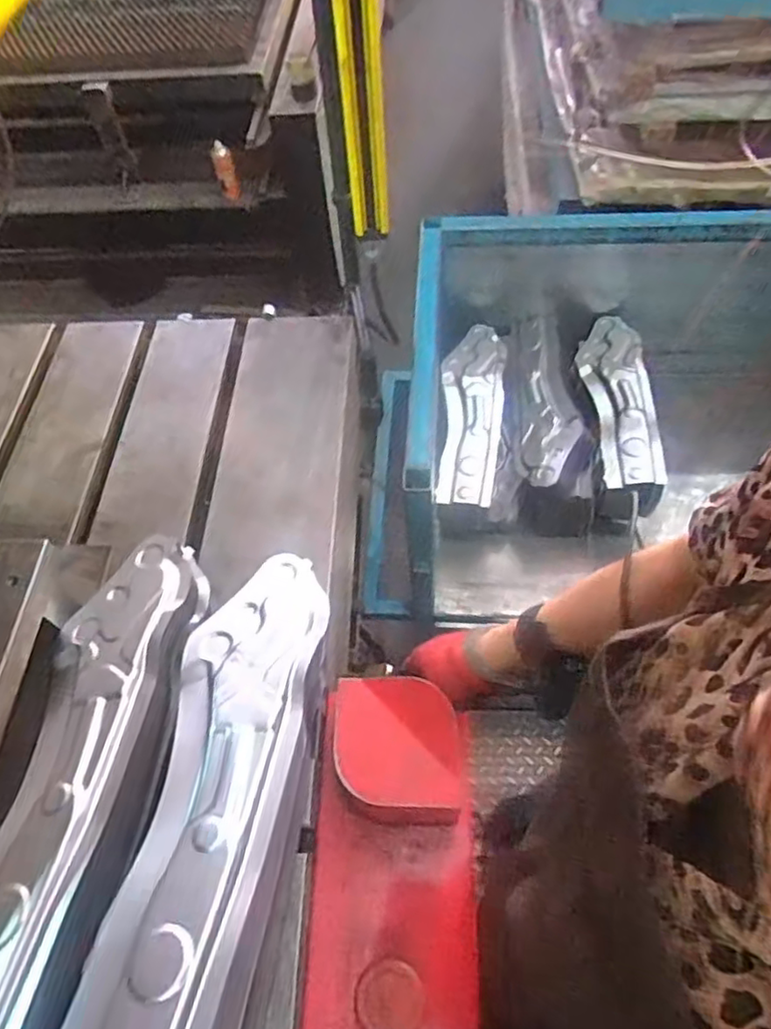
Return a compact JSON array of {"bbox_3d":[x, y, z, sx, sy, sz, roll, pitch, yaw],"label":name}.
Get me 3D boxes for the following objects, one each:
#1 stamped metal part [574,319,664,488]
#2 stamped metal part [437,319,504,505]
[{"bbox_3d":[0.453,-0.232,1.277,0.116,0.039,0.431,2,57,5],"label":"stamped metal part"},{"bbox_3d":[0.169,-0.214,1.306,0.123,0.043,0.443,6,58,7],"label":"stamped metal part"}]

